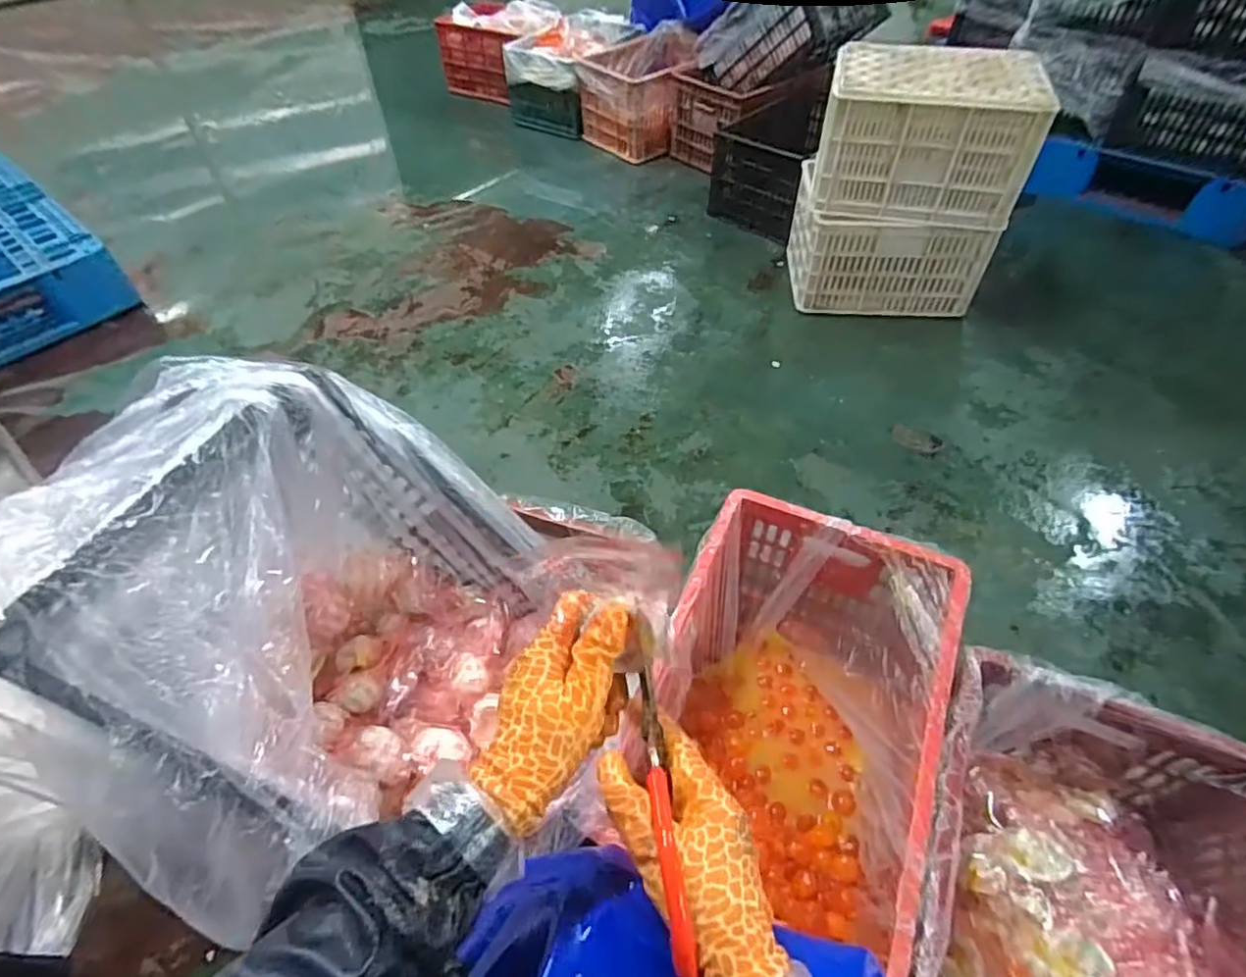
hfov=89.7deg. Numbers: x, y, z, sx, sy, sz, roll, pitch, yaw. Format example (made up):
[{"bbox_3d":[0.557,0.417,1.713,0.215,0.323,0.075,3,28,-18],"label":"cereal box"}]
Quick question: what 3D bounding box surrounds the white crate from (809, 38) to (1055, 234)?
[{"bbox_3d":[0.629,-0.741,1.309,0.402,0.245,0.272,17,53,15],"label":"white crate"}]

